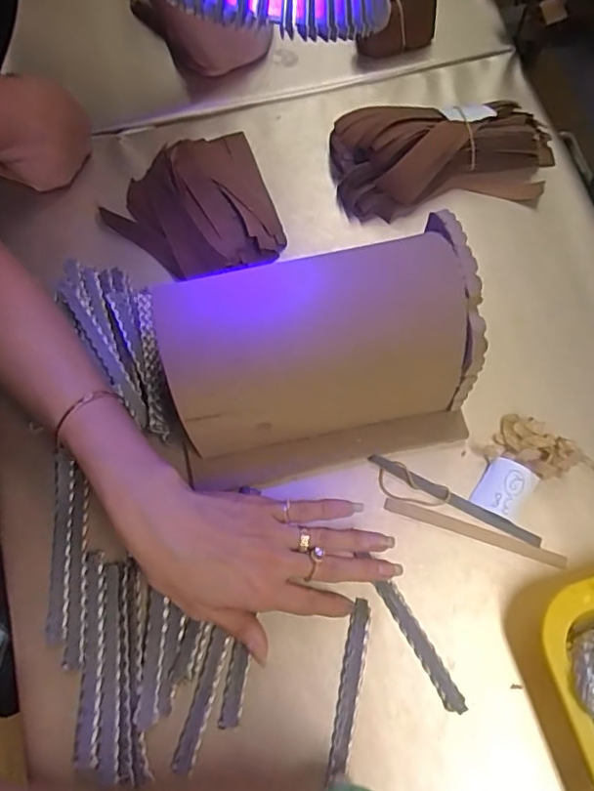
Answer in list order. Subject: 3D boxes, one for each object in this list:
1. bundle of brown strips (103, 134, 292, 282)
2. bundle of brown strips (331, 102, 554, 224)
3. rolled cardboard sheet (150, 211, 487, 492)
[{"bbox_3d":[-0.089,-0.155,0.467,0.133,0.033,0.142,-18,74,-5],"label":"bundle of brown strips"},{"bbox_3d":[0.127,-0.207,0.471,0.190,0.044,0.094,-3,73,-1],"label":"bundle of brown strips"},{"bbox_3d":[0.015,-0.025,0.381,0.201,0.107,0.135,-11,73,-3],"label":"rolled cardboard sheet"}]

